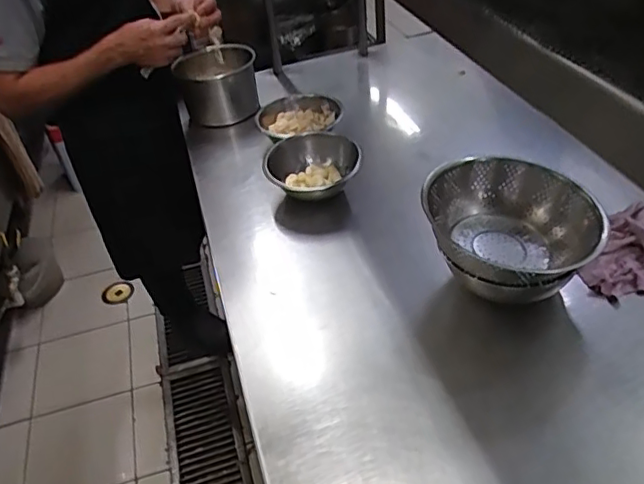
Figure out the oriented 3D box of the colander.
[{"bbox_3d":[0.247,-0.017,0.762,0.192,0.103,0.199,-5,41,4],"label":"colander"}]

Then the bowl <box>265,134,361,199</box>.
[{"bbox_3d":[-0.015,-0.125,1.026,0.168,0.071,0.168,-4,40,3],"label":"bowl"}]

